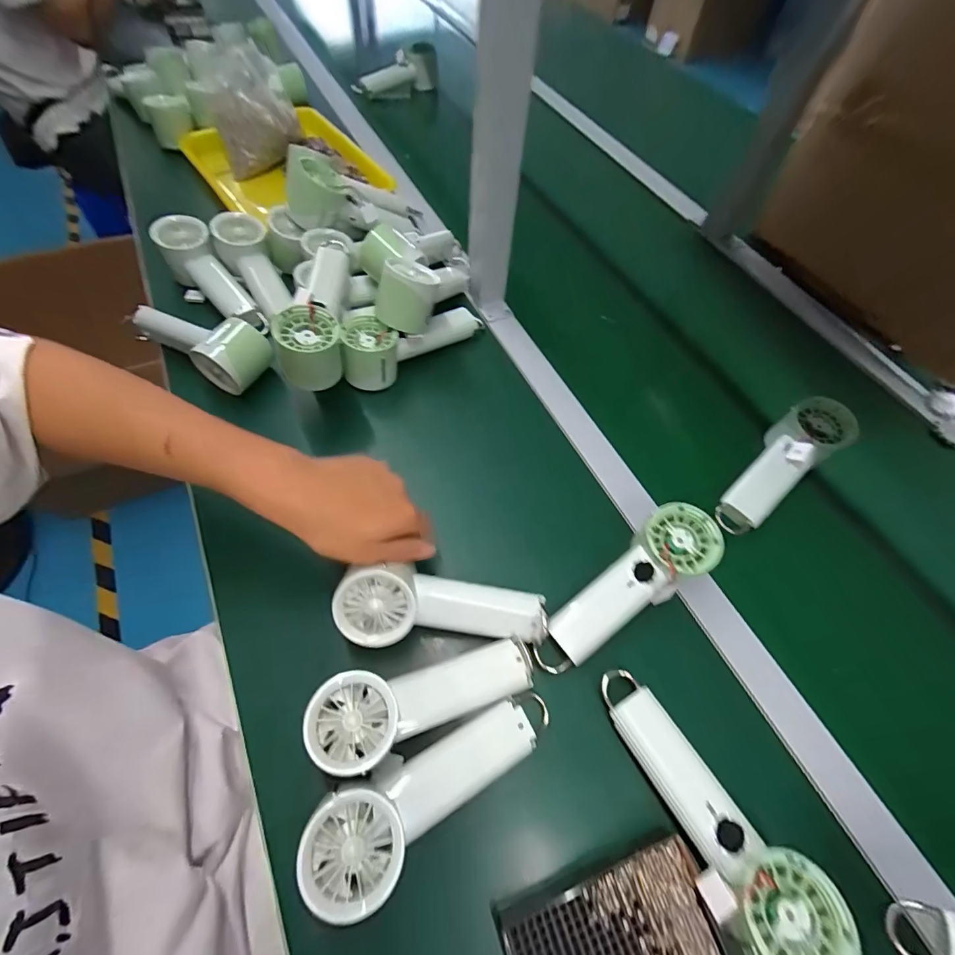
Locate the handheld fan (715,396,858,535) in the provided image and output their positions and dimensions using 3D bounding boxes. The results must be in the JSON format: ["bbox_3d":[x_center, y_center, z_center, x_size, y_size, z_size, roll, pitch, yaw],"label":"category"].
[{"bbox_3d":[0.333,-0.011,0.477,0.186,0.044,0.062,-44,71,-8],"label":"handheld fan"}]

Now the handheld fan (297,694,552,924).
[{"bbox_3d":[-0.030,0.225,0.319,0.191,0.050,0.062,-19,63,-29],"label":"handheld fan"}]

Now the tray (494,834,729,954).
[{"bbox_3d":[0.094,0.318,0.288,0.137,0.012,0.096,-14,63,-11],"label":"tray"}]

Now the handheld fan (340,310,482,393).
[{"bbox_3d":[-0.076,-0.170,0.530,0.190,0.056,0.067,-24,65,-16],"label":"handheld fan"}]

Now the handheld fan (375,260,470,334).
[{"bbox_3d":[-0.056,-0.233,0.535,0.063,0.077,0.176,25,38,10],"label":"handheld fan"}]

